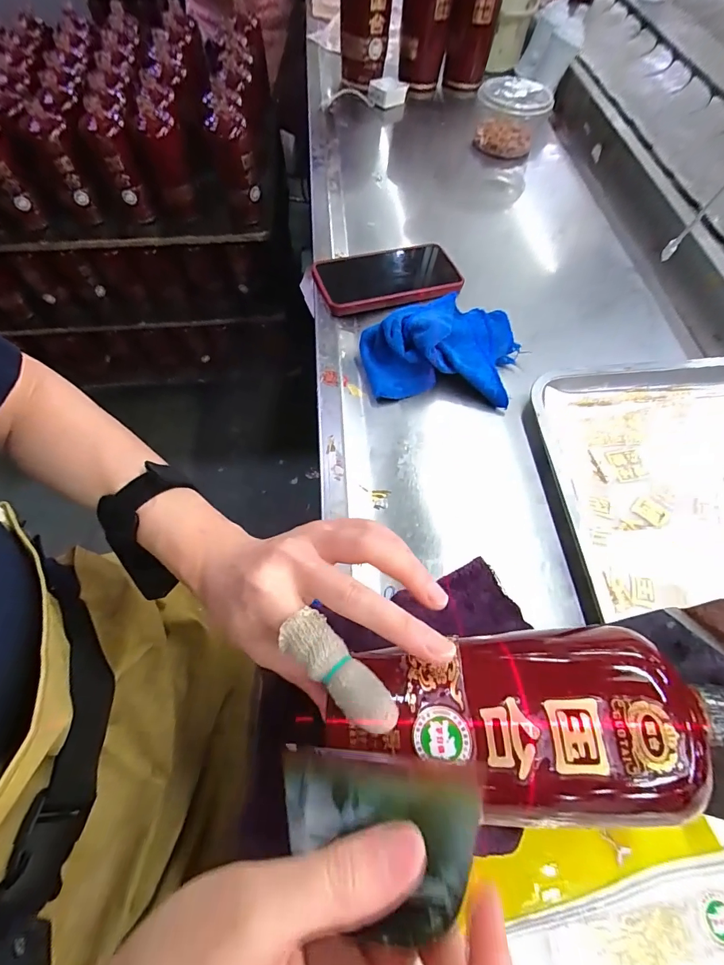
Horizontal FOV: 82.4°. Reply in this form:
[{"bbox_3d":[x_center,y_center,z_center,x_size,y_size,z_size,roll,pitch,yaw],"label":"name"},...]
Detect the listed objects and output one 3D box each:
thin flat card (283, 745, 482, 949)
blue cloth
[{"bbox_3d":[0.003,0.140,0.165,0.084,0.004,0.053,-6,46,18],"label":"thin flat card"},{"bbox_3d":[0.080,-0.142,0.414,0.163,0.052,0.116,3,62,1],"label":"blue cloth"}]

